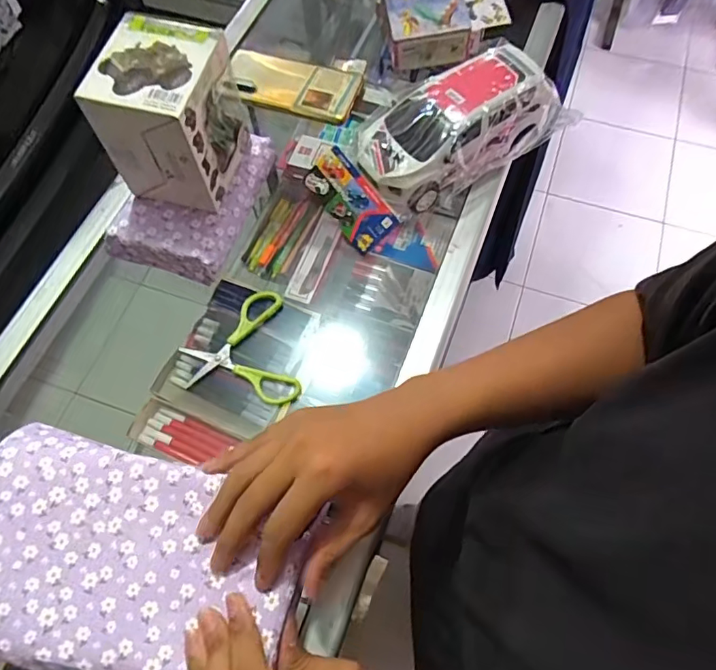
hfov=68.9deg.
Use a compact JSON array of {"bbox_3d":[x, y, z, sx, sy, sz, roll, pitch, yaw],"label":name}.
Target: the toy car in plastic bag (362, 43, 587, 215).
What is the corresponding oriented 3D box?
[{"bbox_3d":[0.098,-0.202,0.503,0.195,0.071,0.088,-29,68,-12],"label":"toy car in plastic bag"}]

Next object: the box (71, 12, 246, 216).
[{"bbox_3d":[-0.154,-0.180,0.438,0.082,0.114,0.088,13,66,7],"label":"box"}]

